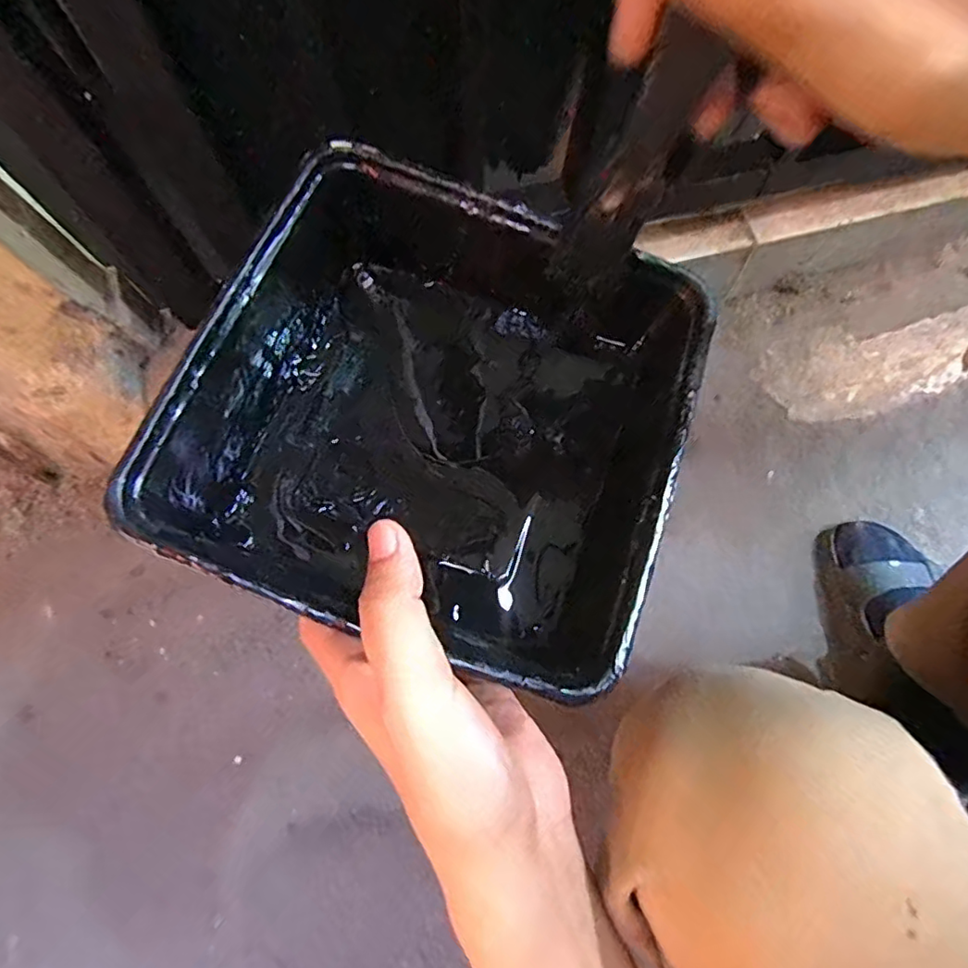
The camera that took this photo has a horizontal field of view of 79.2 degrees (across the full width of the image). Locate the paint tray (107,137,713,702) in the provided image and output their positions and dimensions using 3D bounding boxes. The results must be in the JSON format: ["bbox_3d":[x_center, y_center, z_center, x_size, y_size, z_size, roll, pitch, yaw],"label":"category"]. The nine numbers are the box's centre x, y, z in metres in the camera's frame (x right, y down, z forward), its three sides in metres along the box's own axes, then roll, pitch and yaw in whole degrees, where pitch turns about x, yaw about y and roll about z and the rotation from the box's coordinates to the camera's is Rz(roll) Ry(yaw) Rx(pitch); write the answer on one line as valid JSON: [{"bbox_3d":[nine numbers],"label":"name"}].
[{"bbox_3d":[-0.023,-0.031,0.261,0.209,0.086,0.189,18,77,4],"label":"paint tray"}]

